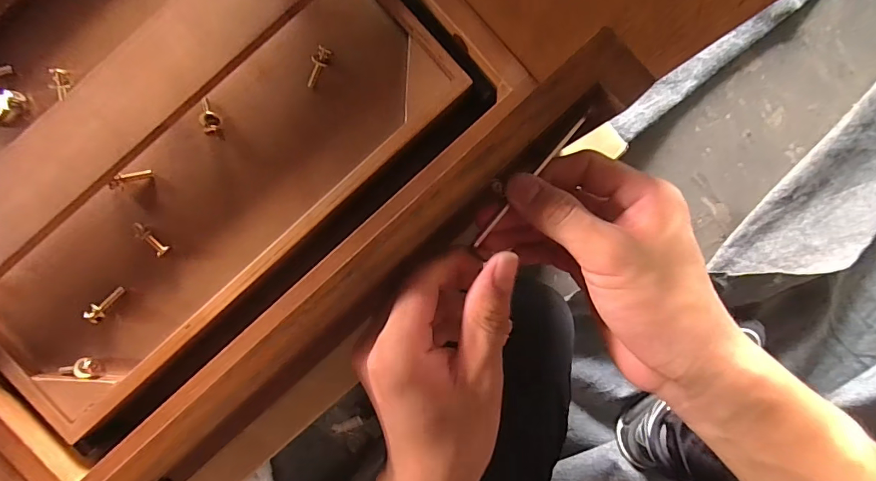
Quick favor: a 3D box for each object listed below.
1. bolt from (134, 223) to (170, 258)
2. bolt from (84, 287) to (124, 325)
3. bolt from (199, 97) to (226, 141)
[{"bbox_3d":[-0.229,-0.001,0.346,0.030,0.011,0.009,43,91,-1],"label":"bolt"},{"bbox_3d":[-0.264,0.052,0.345,0.030,0.012,0.013,-38,91,1],"label":"bolt"},{"bbox_3d":[-0.180,-0.097,0.343,0.013,0.008,0.032,-8,91,0],"label":"bolt"}]

